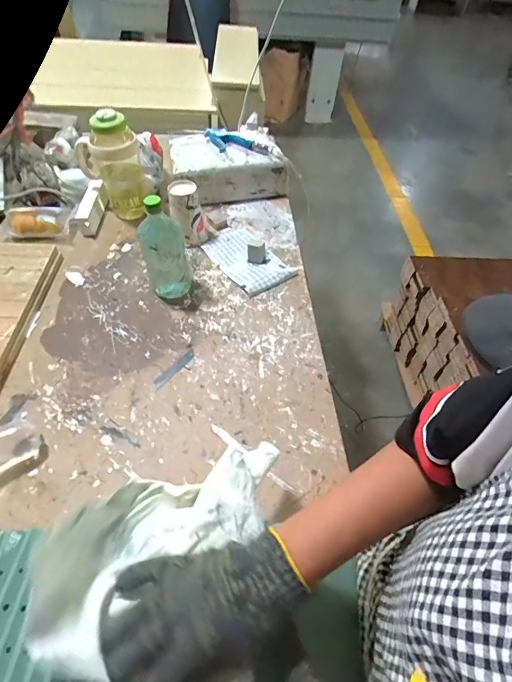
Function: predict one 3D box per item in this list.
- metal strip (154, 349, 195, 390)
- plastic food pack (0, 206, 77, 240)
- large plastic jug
[{"bbox_3d":[-0.144,0.048,0.721,0.018,0.004,0.095,33,58,24],"label":"metal strip"},{"bbox_3d":[-0.519,-0.284,0.959,0.167,0.046,0.101,-6,51,-6],"label":"plastic food pack"},{"bbox_3d":[-0.337,-0.417,0.965,0.152,0.226,0.104,-16,53,-14],"label":"large plastic jug"}]

